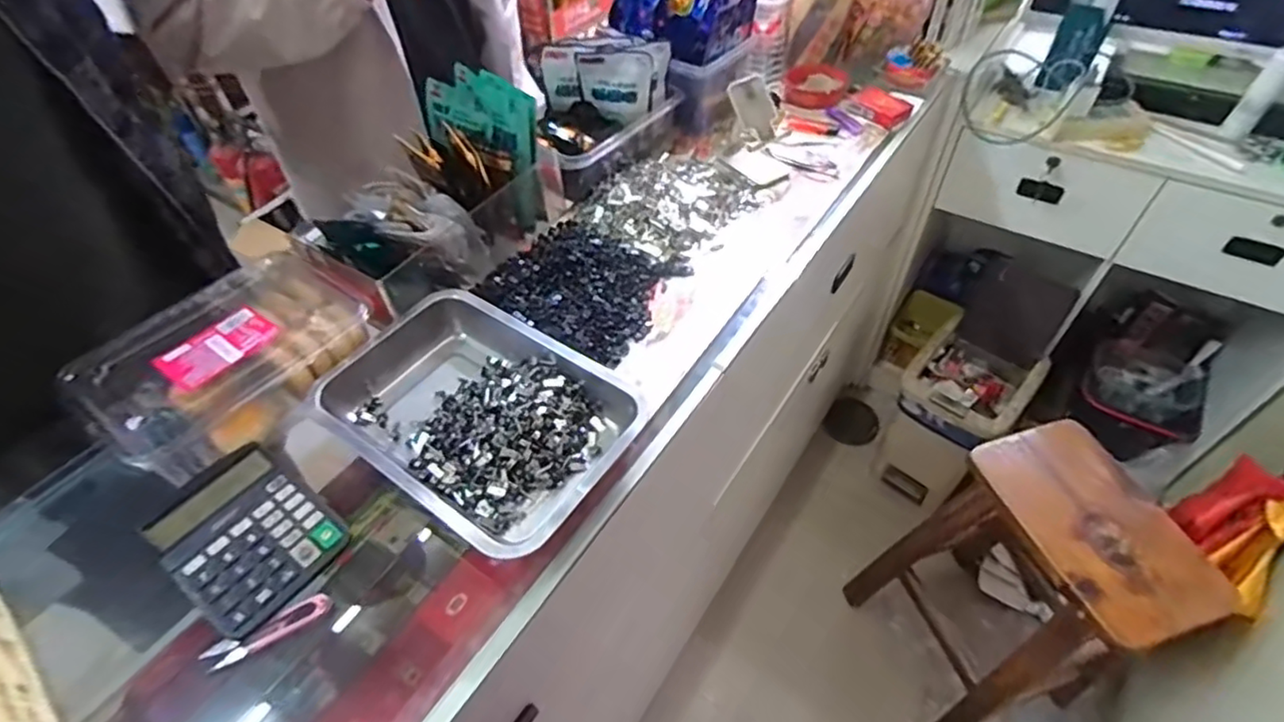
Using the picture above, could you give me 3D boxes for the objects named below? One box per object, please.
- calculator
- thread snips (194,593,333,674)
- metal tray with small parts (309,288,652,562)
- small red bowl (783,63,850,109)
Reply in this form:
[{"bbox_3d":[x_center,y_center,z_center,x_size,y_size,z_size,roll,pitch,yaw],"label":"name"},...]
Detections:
[{"bbox_3d":[-0.350,0.156,0.550,0.143,0.033,0.114,29,57,25],"label":"calculator"},{"bbox_3d":[-0.310,0.225,0.515,0.100,0.013,0.017,-25,53,-17],"label":"thread snips"},{"bbox_3d":[-0.162,0.050,0.634,0.317,0.051,0.218,28,57,25],"label":"metal tray with small parts"},{"bbox_3d":[0.300,-0.473,1.062,0.104,0.029,0.109,-2,49,2],"label":"small red bowl"}]

